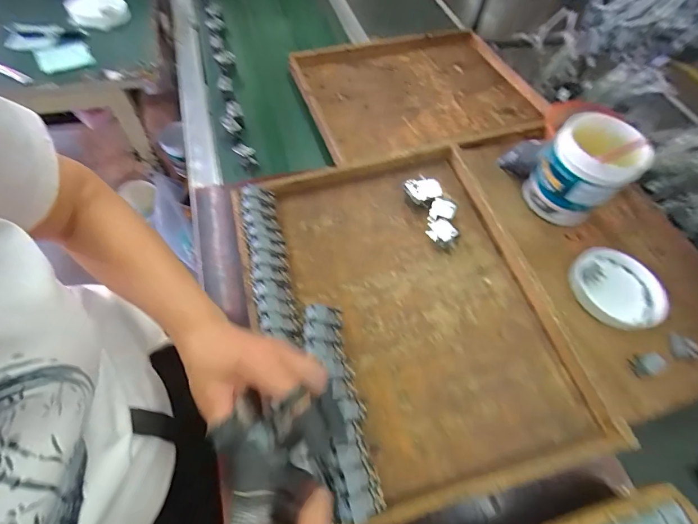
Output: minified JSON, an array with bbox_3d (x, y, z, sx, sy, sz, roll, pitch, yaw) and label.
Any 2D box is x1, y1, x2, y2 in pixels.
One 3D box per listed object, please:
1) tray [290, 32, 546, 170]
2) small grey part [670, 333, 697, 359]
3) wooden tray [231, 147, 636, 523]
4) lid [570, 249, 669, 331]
[{"bbox_3d":[0.148,-0.376,0.751,0.463,0.061,0.415,-15,61,-12],"label":"tray"},{"bbox_3d":[0.462,0.116,0.472,0.030,0.012,0.032,6,59,0],"label":"small grey part"},{"bbox_3d":[0.060,0.049,0.489,0.393,0.060,0.497,-13,60,-9],"label":"wooden tray"},{"bbox_3d":[0.401,0.039,0.511,0.129,0.024,0.116,40,65,18],"label":"lid"}]

